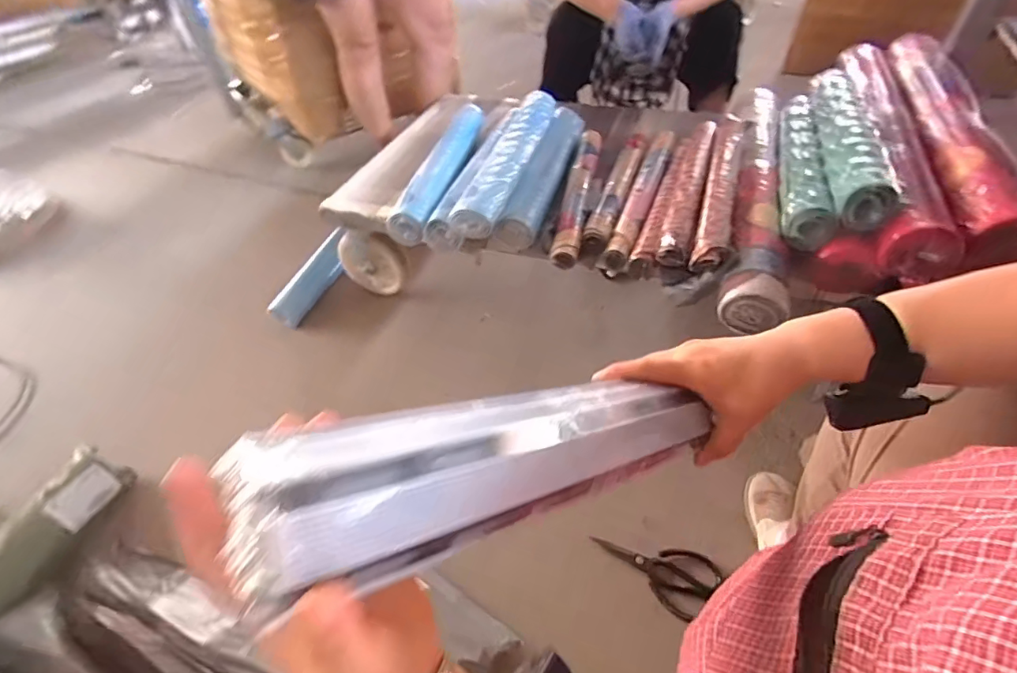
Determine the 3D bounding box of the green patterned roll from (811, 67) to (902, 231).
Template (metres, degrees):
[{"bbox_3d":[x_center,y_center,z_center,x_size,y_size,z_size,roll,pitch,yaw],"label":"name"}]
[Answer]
[{"bbox_3d":[0.582,-0.334,0.859,0.075,0.075,0.429,10,47,15],"label":"green patterned roll"}]

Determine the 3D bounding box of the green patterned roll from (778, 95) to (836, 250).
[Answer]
[{"bbox_3d":[0.542,-0.325,0.935,0.068,0.084,0.452,10,47,15],"label":"green patterned roll"}]

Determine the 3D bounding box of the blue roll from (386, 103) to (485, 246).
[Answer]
[{"bbox_3d":[-0.141,-0.414,1.171,0.087,0.087,0.542,9,47,14],"label":"blue roll"}]

